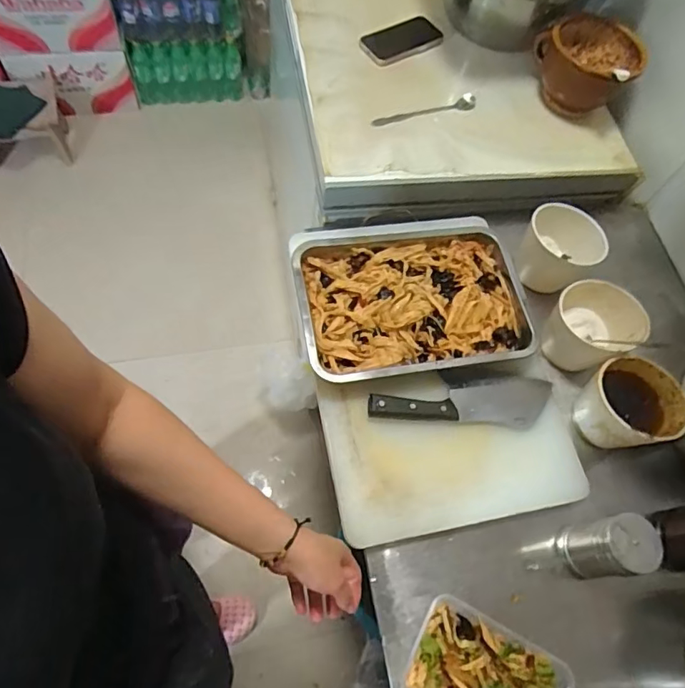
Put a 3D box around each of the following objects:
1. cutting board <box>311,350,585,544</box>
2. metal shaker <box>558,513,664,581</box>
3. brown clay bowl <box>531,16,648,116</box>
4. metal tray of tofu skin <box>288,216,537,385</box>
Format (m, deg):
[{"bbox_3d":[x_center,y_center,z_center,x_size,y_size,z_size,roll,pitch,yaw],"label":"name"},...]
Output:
[{"bbox_3d":[0.141,0.127,0.657,0.316,0.026,0.191,-9,72,-8],"label":"cutting board"},{"bbox_3d":[0.309,0.237,0.604,0.063,0.130,0.059,2,63,-3],"label":"metal shaker"},{"bbox_3d":[0.410,-0.475,0.900,0.176,0.108,0.125,33,66,12],"label":"brown clay bowl"},{"bbox_3d":[0.097,-0.071,0.721,0.318,0.039,0.241,-8,64,-8],"label":"metal tray of tofu skin"}]

